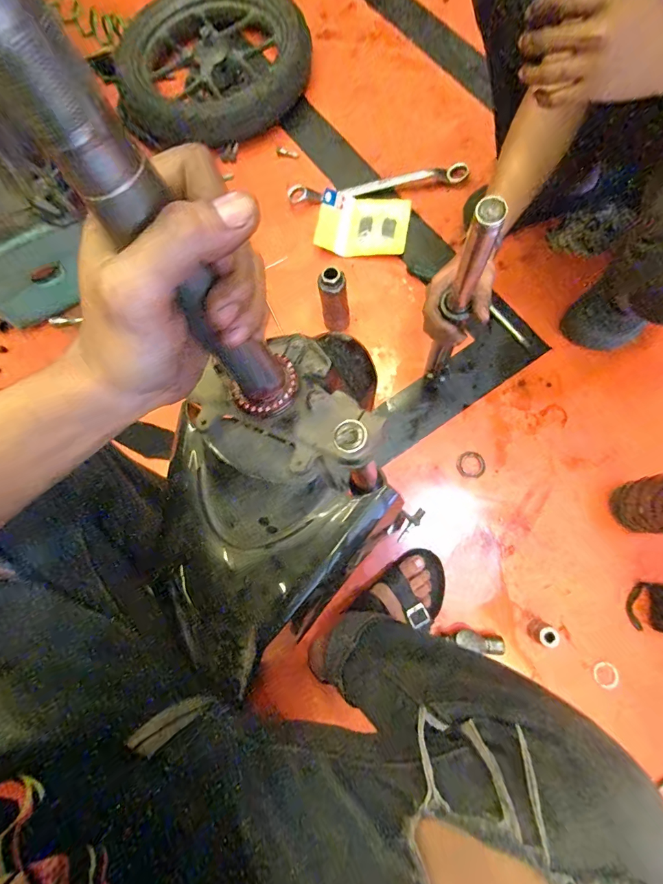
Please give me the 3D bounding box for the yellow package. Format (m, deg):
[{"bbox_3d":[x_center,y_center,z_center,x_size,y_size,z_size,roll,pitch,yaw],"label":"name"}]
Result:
[{"bbox_3d":[0.069,-0.480,0.859,0.197,0.028,0.141,8,77,6],"label":"yellow package"}]

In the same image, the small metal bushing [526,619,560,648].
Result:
[{"bbox_3d":[0.340,0.307,0.622,0.030,0.046,0.034,18,78,8],"label":"small metal bushing"}]

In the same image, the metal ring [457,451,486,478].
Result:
[{"bbox_3d":[0.258,0.043,0.715,0.051,0.004,0.050,-1,76,4],"label":"metal ring"}]

